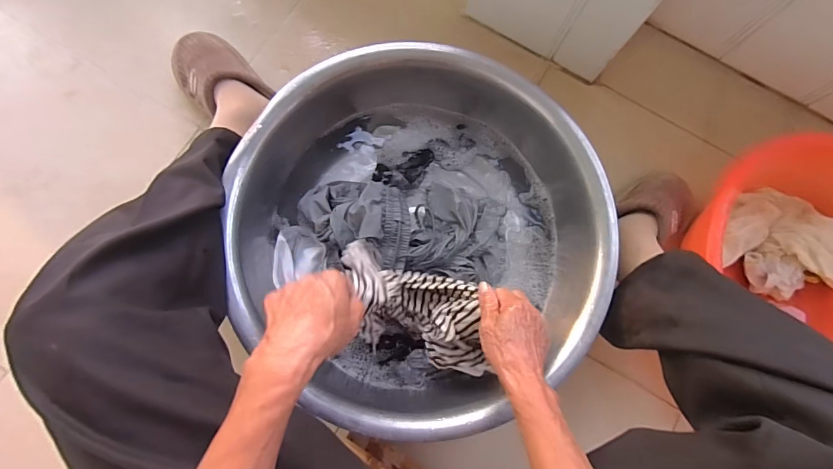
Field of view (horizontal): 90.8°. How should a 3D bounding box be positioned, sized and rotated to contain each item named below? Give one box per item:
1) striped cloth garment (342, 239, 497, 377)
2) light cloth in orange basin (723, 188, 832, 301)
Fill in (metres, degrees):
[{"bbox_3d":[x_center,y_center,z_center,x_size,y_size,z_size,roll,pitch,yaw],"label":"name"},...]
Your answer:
[{"bbox_3d":[-0.003,0.107,0.591,0.208,0.148,0.152,11,82,-1],"label":"striped cloth garment"},{"bbox_3d":[0.686,0.022,0.741,0.236,0.051,0.197,23,77,1],"label":"light cloth in orange basin"}]

